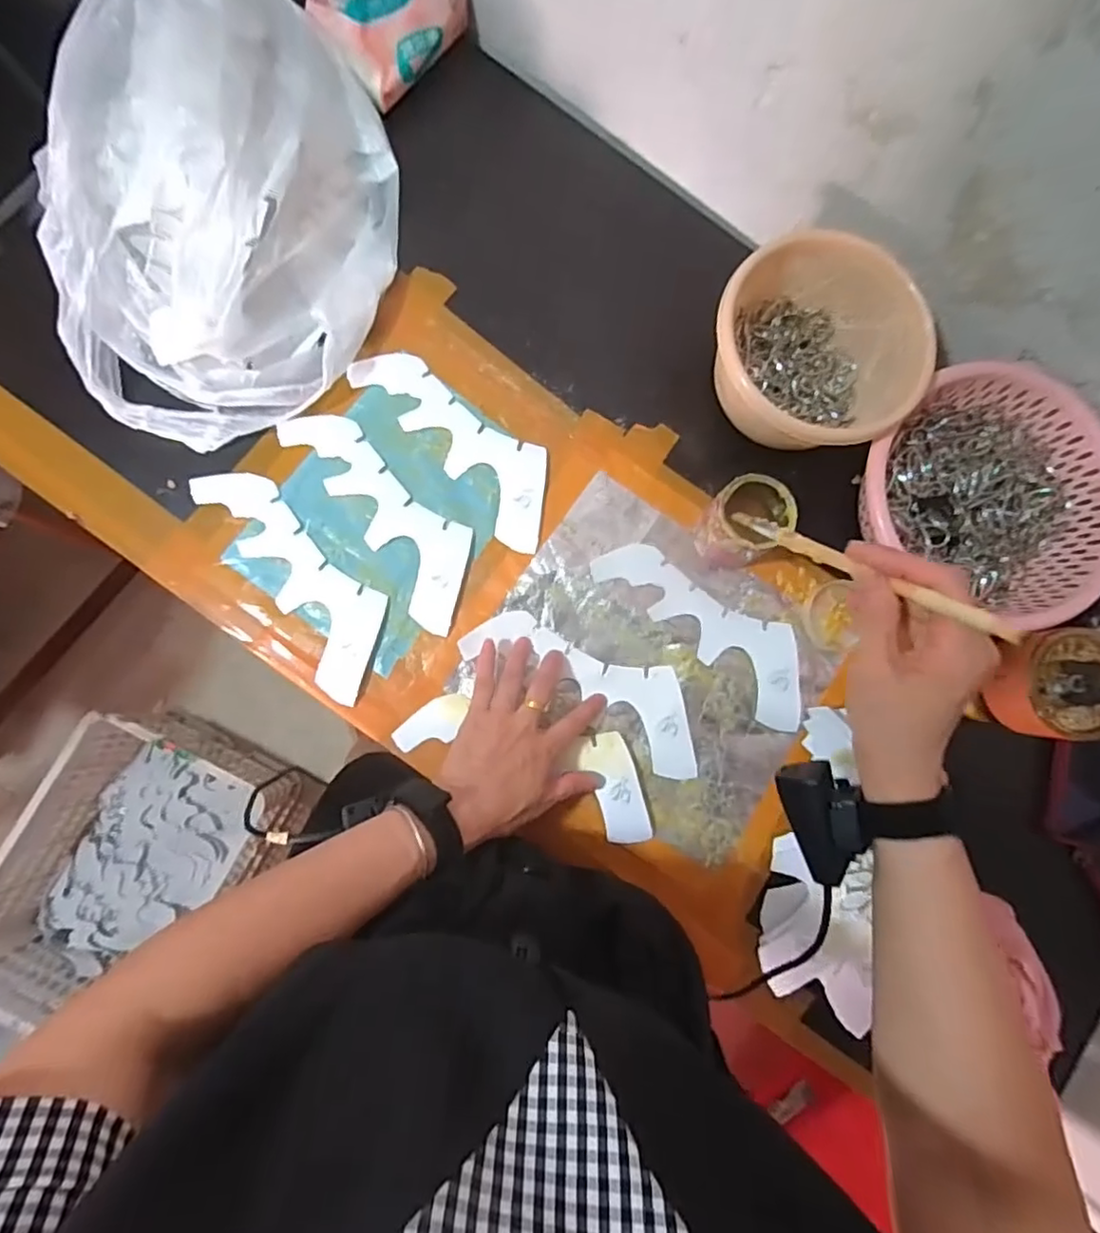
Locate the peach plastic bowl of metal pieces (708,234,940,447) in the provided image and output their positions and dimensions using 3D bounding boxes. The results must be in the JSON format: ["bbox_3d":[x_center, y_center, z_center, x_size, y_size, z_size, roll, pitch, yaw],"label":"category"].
[{"bbox_3d":[0.223,-0.225,0.536,0.158,0.083,0.174,-43,89,-9],"label":"peach plastic bowl of metal pieces"}]

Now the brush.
[{"bbox_3d":[0.185,-0.036,0.399,0.012,0.248,0.013,-17,115,-8],"label":"brush"}]

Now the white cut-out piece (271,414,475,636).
[{"bbox_3d":[-0.135,-0.091,0.537,0.076,0.004,0.213,-37,90,-9],"label":"white cut-out piece"}]

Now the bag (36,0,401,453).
[{"bbox_3d":[-0.248,-0.326,0.496,0.219,0.125,0.359,12,82,-4],"label":"bag"}]

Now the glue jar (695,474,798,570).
[{"bbox_3d":[0.166,-0.081,0.537,0.070,0.072,0.066,1,83,-6],"label":"glue jar"}]

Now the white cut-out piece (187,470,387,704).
[{"bbox_3d":[-0.205,-0.037,0.524,0.076,0.004,0.218,-34,89,-10],"label":"white cut-out piece"}]

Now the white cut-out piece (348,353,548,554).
[{"bbox_3d":[-0.074,-0.158,0.552,0.078,0.004,0.216,-44,90,-8],"label":"white cut-out piece"}]

